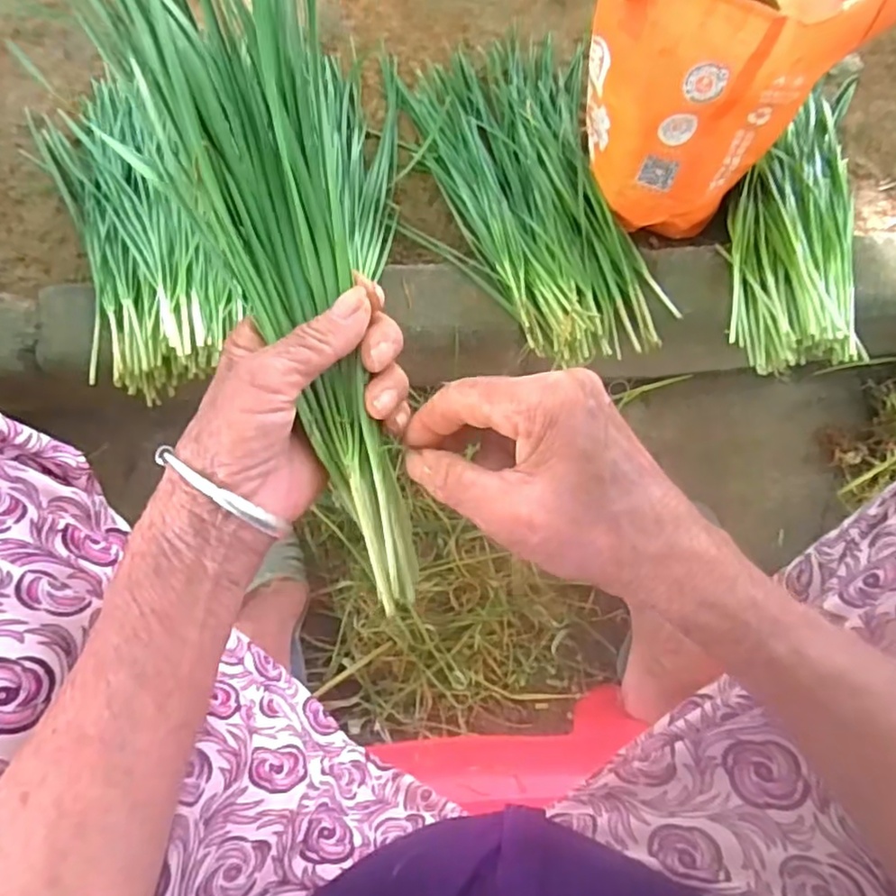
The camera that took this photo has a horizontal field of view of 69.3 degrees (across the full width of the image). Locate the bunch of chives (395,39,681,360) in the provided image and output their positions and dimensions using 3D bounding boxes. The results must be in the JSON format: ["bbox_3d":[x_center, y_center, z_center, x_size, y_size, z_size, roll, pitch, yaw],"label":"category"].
[{"bbox_3d":[0.080,-0.286,0.705,0.224,0.065,0.436,-11,75,-5],"label":"bunch of chives"}]

